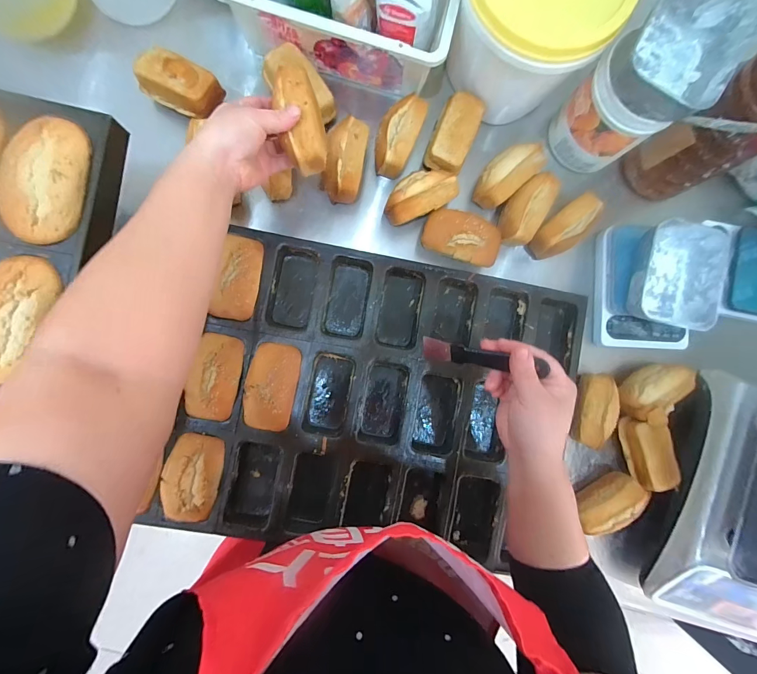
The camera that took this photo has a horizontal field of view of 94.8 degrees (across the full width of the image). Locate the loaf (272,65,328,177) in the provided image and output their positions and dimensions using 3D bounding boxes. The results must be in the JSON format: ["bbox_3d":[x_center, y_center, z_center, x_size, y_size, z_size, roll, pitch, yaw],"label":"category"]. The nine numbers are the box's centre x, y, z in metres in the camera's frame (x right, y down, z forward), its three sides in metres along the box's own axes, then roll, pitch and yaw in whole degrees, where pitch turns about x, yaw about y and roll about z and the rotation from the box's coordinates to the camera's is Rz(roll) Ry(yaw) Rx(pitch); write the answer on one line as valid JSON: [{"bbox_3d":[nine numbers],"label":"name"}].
[{"bbox_3d":[-0.085,-0.235,0.379,0.046,0.032,0.100,-12,99,-5],"label":"loaf"}]

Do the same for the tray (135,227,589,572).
[{"bbox_3d":[0.006,0.085,0.471,0.495,0.059,0.377,10,89,-5],"label":"tray"}]

